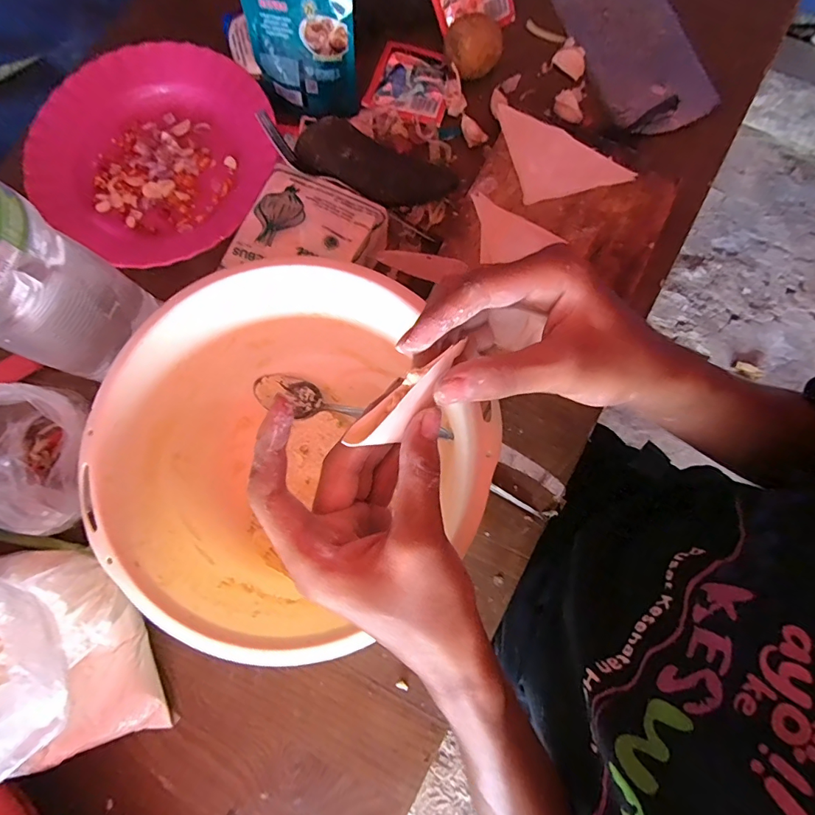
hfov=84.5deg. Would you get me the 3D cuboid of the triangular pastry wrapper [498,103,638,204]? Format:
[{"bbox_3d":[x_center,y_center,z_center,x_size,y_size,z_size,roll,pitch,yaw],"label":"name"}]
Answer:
[{"bbox_3d":[0.125,-0.213,0.397,0.125,0.007,0.070,32,84,5],"label":"triangular pastry wrapper"}]

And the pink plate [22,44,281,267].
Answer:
[{"bbox_3d":[-0.225,-0.227,0.408,0.206,0.027,0.204,0,80,0],"label":"pink plate"}]

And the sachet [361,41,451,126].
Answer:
[{"bbox_3d":[0.005,-0.314,0.431,0.077,0.007,0.076,18,81,4],"label":"sachet"}]

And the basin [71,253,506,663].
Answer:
[{"bbox_3d":[-0.079,0.029,0.324,0.235,0.100,0.224,0,80,0],"label":"basin"}]

